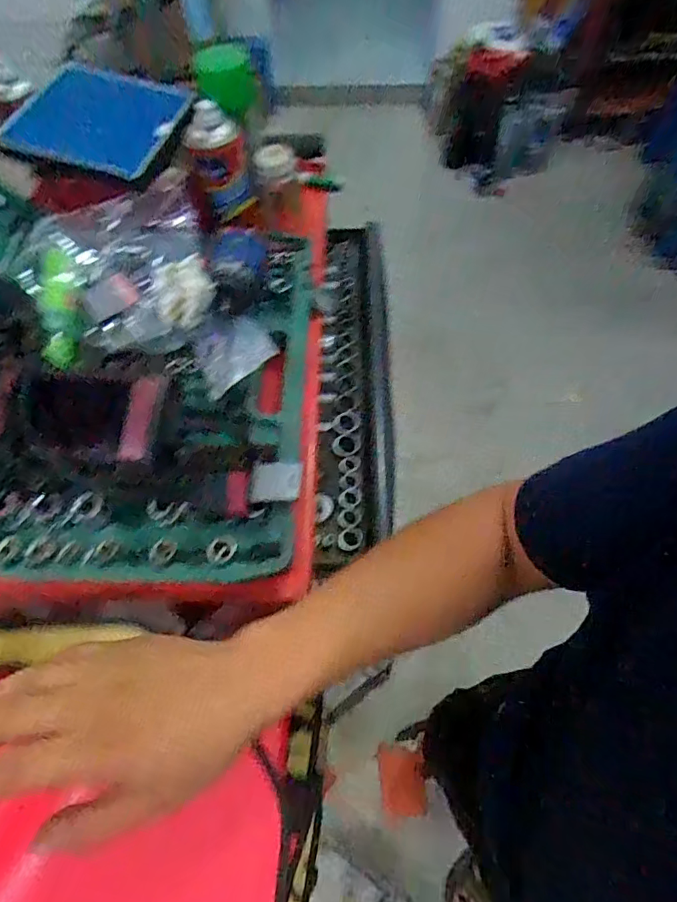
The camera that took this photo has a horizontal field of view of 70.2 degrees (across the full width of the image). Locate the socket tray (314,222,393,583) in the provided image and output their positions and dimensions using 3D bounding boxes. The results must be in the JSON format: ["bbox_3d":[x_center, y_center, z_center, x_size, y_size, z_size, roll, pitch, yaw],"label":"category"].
[{"bbox_3d":[0.020,-0.117,0.694,0.093,0.044,0.576,0,62,2],"label":"socket tray"}]

